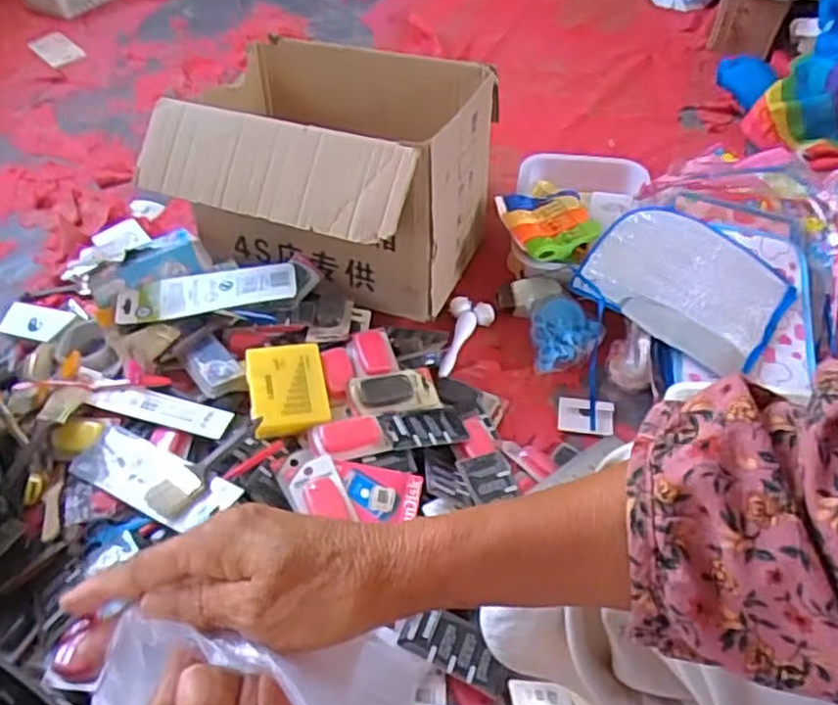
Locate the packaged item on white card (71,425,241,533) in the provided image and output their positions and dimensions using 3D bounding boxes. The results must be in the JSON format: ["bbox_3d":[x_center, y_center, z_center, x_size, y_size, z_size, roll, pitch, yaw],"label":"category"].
[{"bbox_3d":[-0.294,0.135,0.773,0.215,0.016,0.070,16,50,30],"label":"packaged item on white card"}]

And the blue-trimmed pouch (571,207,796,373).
[{"bbox_3d":[0.368,-0.096,0.983,0.258,0.053,0.211,29,56,23],"label":"blue-trimmed pouch"}]

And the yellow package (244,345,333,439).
[{"bbox_3d":[-0.159,0.041,0.856,0.089,0.034,0.114,-10,50,-8],"label":"yellow package"}]

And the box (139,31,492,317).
[{"bbox_3d":[-0.126,-0.256,1.014,0.402,0.255,0.363,11,51,10],"label":"box"}]

